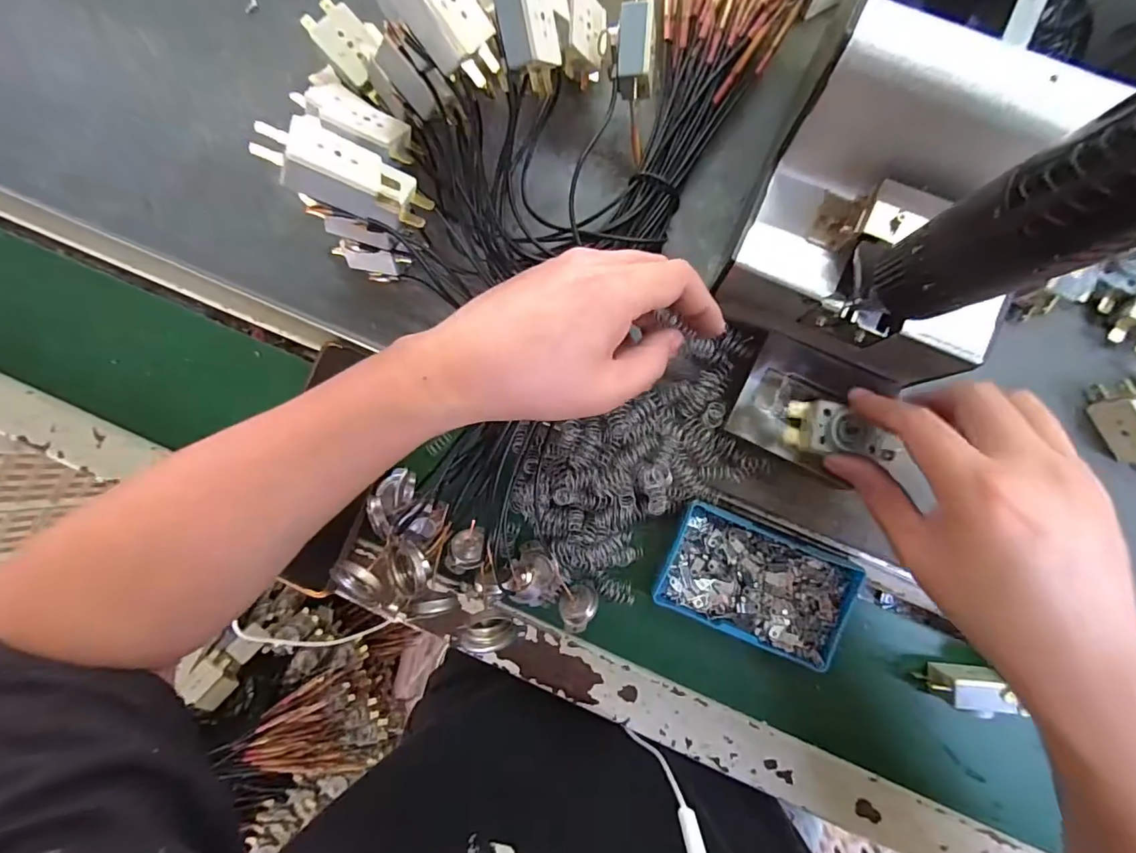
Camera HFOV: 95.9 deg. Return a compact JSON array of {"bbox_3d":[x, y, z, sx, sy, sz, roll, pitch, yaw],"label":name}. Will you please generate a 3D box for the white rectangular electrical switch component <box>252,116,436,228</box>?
[{"bbox_3d":[-0.100,-0.115,0.241,0.025,0.083,0.032,-40,59,41],"label":"white rectangular electrical switch component"}]

